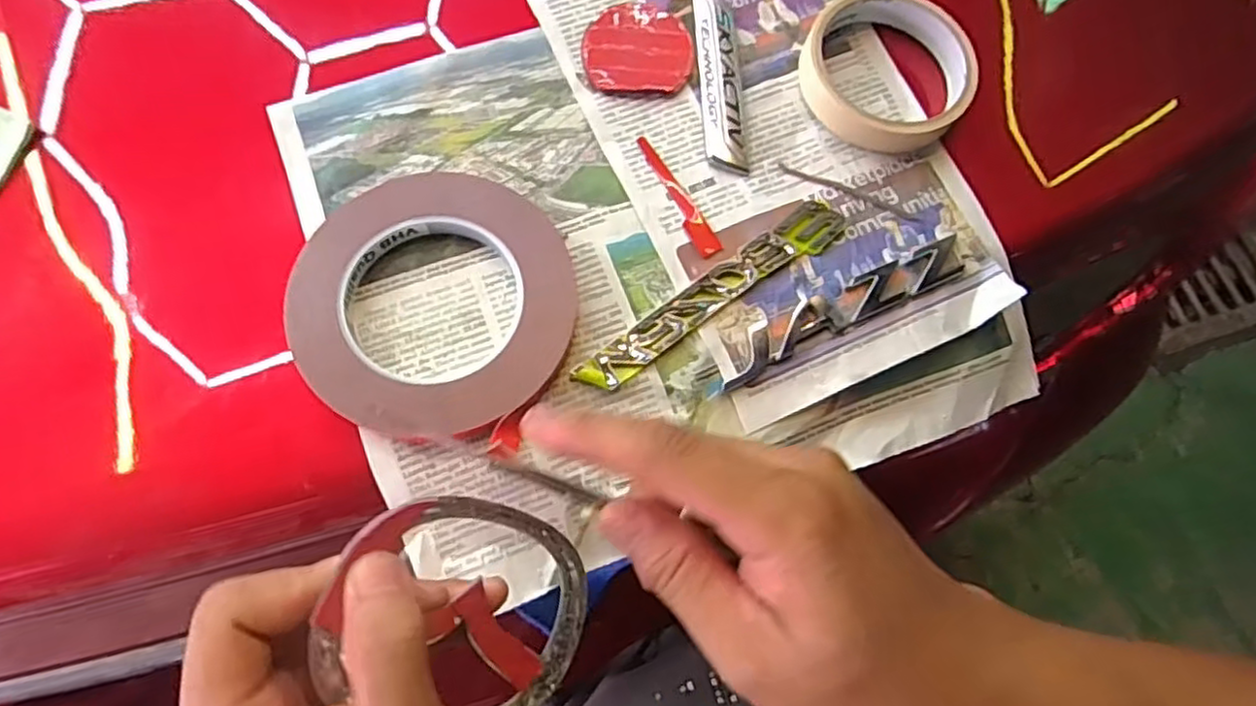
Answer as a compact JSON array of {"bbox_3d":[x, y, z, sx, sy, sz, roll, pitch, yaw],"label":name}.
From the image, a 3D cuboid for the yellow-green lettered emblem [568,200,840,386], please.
[{"bbox_3d":[0.041,-0.029,0.328,0.152,0.008,0.022,-34,74,-13],"label":"yellow-green lettered emblem"}]

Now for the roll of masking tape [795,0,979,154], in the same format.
[{"bbox_3d":[0.136,-0.148,0.364,0.087,0.023,0.087,1,70,-2],"label":"roll of masking tape"}]

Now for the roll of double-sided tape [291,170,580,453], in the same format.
[{"bbox_3d":[-0.088,-0.024,0.317,0.127,0.014,0.124,1,70,-2],"label":"roll of double-sided tape"}]

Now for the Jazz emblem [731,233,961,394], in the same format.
[{"bbox_3d":[0.104,-0.023,0.332,0.136,0.006,0.021,-26,73,-11],"label":"Jazz emblem"}]

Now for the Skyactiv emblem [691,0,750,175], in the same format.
[{"bbox_3d":[0.048,-0.145,0.367,0.023,0.010,0.106,-3,70,-3],"label":"Skyactiv emblem"}]

